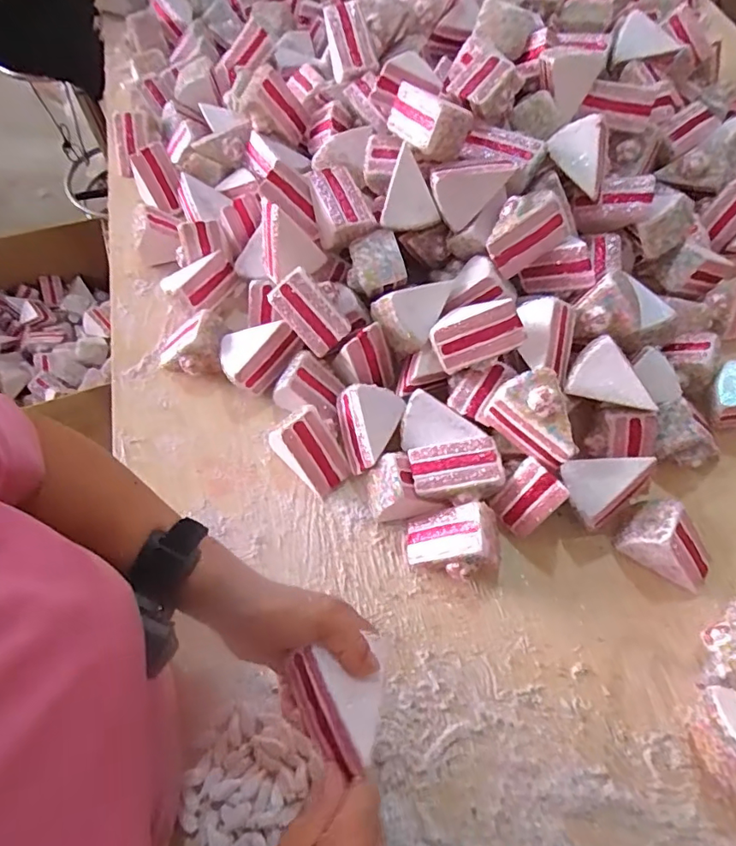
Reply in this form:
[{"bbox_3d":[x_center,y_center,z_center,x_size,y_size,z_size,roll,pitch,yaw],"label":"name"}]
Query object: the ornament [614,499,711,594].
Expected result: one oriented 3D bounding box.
[{"bbox_3d":[0.302,0.123,0.514,0.089,0.062,0.054,37,68,16],"label":"ornament"}]

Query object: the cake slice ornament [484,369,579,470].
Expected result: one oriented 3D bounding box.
[{"bbox_3d":[0.168,-0.008,0.507,0.089,0.068,0.065,39,69,17],"label":"cake slice ornament"}]

